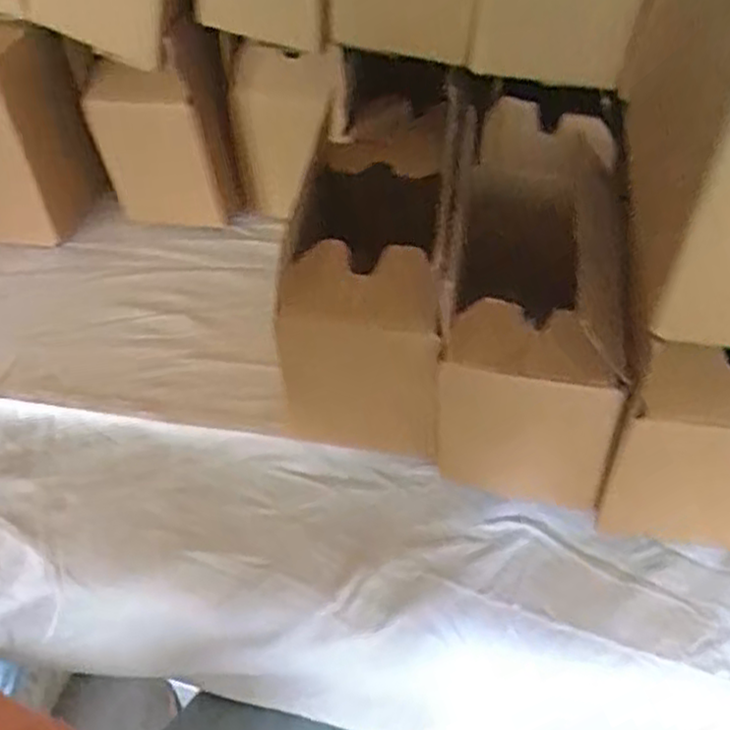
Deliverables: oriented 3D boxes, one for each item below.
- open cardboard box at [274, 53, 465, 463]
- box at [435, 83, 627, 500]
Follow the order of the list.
[{"bbox_3d":[0.015,-0.085,0.494,0.090,0.154,0.253,9,49,5],"label":"open cardboard box"},{"bbox_3d":[0.099,-0.052,0.455,0.096,0.134,0.222,7,49,3],"label":"box"}]

